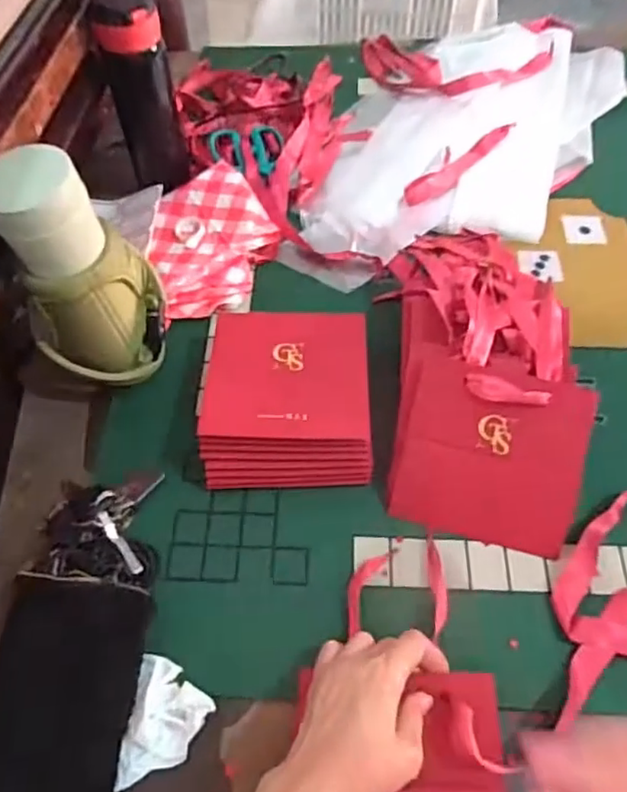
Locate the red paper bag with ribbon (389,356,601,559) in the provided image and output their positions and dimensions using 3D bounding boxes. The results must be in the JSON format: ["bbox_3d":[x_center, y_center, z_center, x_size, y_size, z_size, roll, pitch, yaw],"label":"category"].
[{"bbox_3d":[0.145,0.047,0.494,0.137,0.017,0.141,13,95,9],"label":"red paper bag with ribbon"}]

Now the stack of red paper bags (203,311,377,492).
[{"bbox_3d":[-0.022,-0.004,0.535,0.139,0.044,0.163,-1,57,0],"label":"stack of red paper bags"}]

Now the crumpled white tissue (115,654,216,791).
[{"bbox_3d":[-0.102,0.229,0.425,0.056,0.017,0.080,6,58,4],"label":"crumpled white tissue"}]

